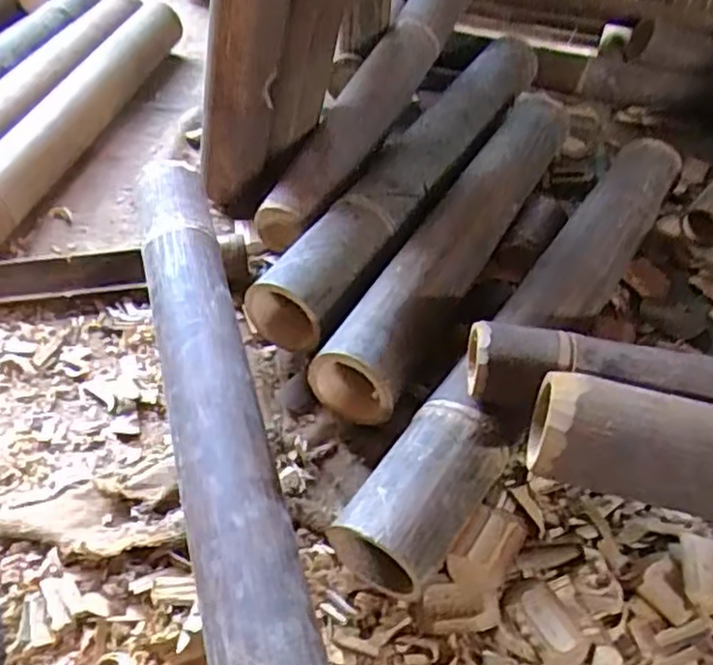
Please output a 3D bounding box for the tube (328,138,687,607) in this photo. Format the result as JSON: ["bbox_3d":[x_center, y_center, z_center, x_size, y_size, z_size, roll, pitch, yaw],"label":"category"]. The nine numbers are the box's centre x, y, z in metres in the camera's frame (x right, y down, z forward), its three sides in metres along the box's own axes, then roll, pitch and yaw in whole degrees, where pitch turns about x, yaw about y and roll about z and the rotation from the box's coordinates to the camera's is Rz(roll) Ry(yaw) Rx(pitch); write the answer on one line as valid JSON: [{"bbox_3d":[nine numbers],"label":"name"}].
[{"bbox_3d":[0.176,-0.009,0.655,0.090,0.083,0.585,29,53,22],"label":"tube"}]

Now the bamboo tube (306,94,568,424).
[{"bbox_3d":[0.116,-0.120,0.741,0.079,0.061,0.529,23,51,17],"label":"bamboo tube"}]

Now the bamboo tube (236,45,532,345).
[{"bbox_3d":[0.077,-0.196,0.829,0.086,0.080,0.588,25,51,19],"label":"bamboo tube"}]

